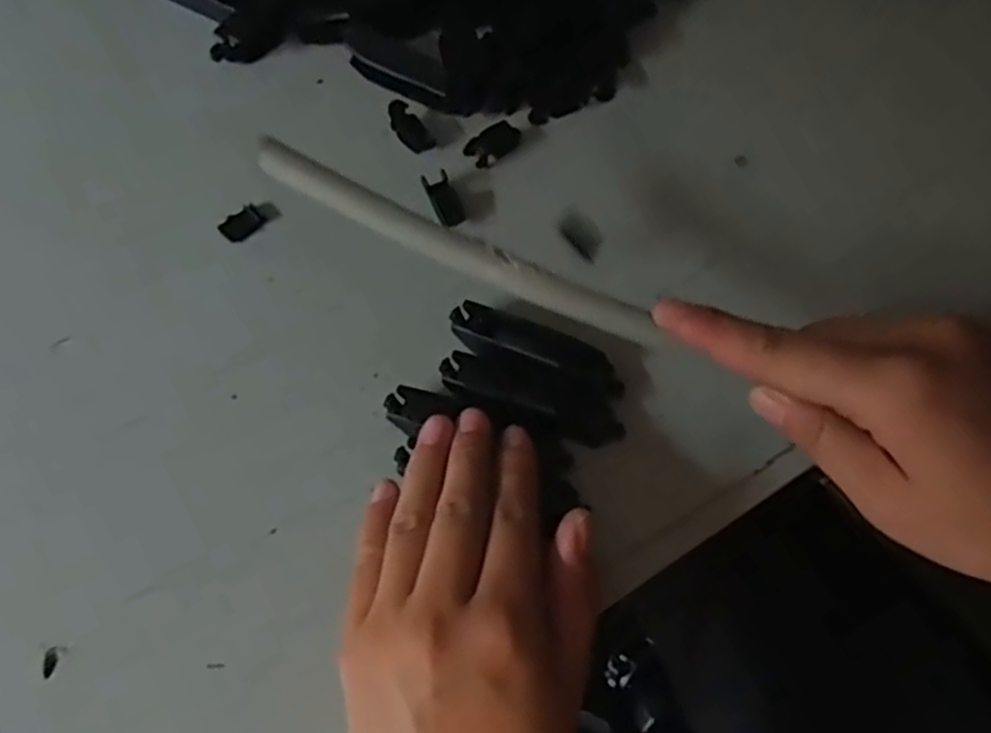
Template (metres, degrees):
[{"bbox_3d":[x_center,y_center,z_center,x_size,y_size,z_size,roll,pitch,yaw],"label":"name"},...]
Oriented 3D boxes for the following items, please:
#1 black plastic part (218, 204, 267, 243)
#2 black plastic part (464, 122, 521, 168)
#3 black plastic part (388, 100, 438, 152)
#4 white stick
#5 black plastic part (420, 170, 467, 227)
[{"bbox_3d":[-0.118,-0.067,0.362,0.020,0.004,0.012,-34,68,-15],"label":"black plastic part"},{"bbox_3d":[0.000,-0.109,0.380,0.030,0.007,0.013,-36,69,-15],"label":"black plastic part"},{"bbox_3d":[-0.042,-0.118,0.384,0.012,0.008,0.029,-32,68,-14],"label":"black plastic part"},{"bbox_3d":[-0.012,-0.042,0.275,0.151,0.009,0.014,25,68,0],"label":"white stick"},{"bbox_3d":[-0.023,-0.078,0.365,0.013,0.008,0.028,-23,66,-10],"label":"black plastic part"}]

